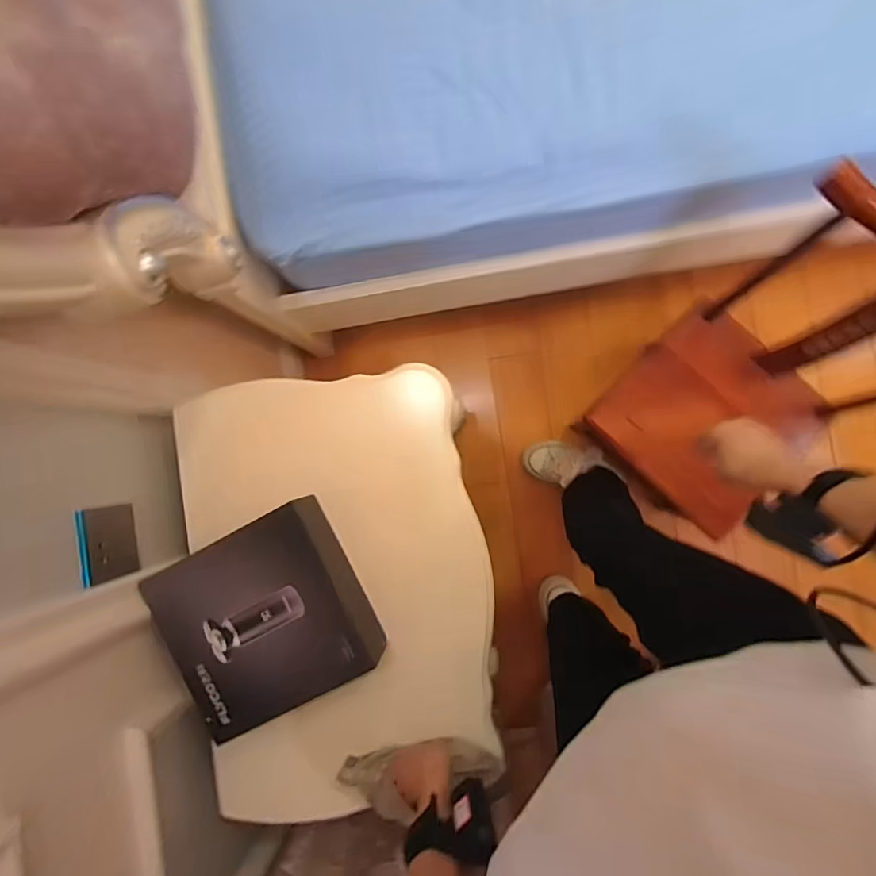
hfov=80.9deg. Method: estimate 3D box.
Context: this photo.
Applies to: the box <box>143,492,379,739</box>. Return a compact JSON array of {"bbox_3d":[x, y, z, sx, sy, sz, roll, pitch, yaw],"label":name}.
[{"bbox_3d":[-0.213,0.220,0.630,0.222,0.072,0.214,-27,86,4],"label":"box"}]

